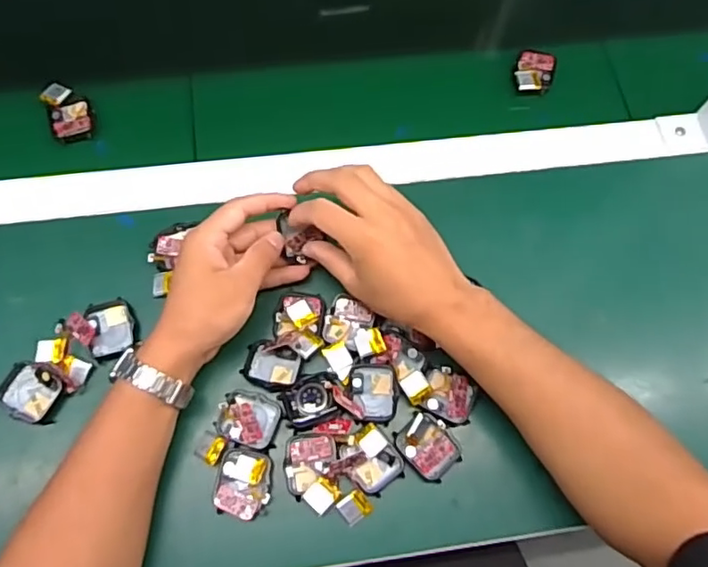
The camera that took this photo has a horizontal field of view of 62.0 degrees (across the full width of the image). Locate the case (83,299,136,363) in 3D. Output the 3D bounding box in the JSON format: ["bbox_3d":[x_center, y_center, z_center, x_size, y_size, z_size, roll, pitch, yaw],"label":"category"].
[{"bbox_3d":[-0.191,0.036,0.467,0.035,0.013,0.043,-17,72,-8],"label":"case"}]

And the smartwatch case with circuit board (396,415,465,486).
[{"bbox_3d":[0.057,0.123,0.445,0.037,0.017,0.046,-40,77,-15],"label":"smartwatch case with circuit board"}]

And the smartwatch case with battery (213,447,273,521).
[{"bbox_3d":[-0.081,0.146,0.431,0.038,0.009,0.047,8,70,1],"label":"smartwatch case with battery"}]

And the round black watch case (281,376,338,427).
[{"bbox_3d":[-0.035,0.091,0.451,0.037,0.009,0.032,-22,73,-10],"label":"round black watch case"}]

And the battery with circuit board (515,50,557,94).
[{"bbox_3d":[0.175,-0.205,0.570,0.035,0.015,0.053,17,70,4],"label":"battery with circuit board"}]

